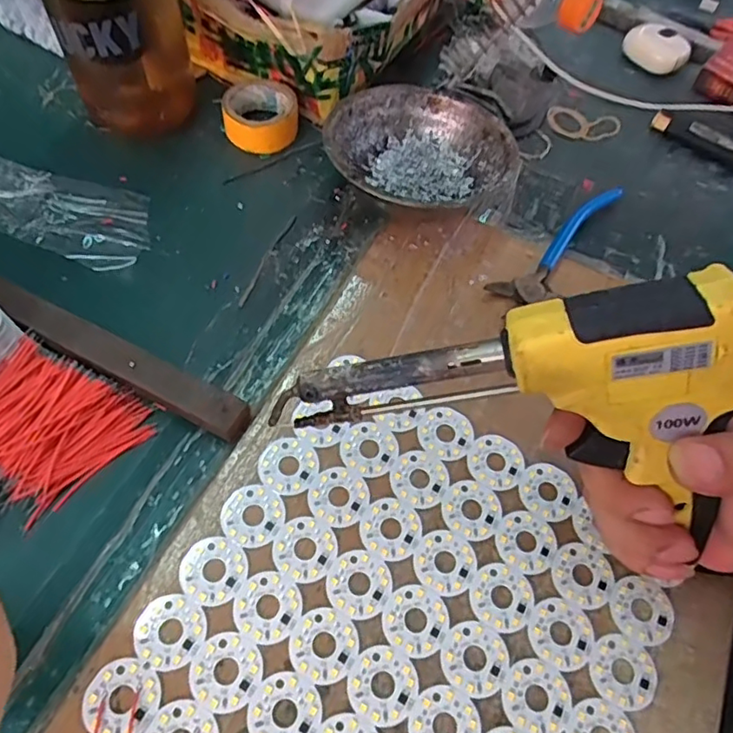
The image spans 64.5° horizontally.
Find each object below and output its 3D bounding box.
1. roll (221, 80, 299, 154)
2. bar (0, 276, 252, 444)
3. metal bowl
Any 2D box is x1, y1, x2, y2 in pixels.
[{"bbox_3d":[-0.077,-0.187,0.429,0.052,0.023,0.056,2,60,-3],"label":"roll"},{"bbox_3d":[-0.163,-0.017,0.327,0.219,0.017,0.023,26,61,11],"label":"bar"},{"bbox_3d":[0.035,-0.146,0.406,0.124,0.044,0.124,2,60,-3],"label":"metal bowl"}]

